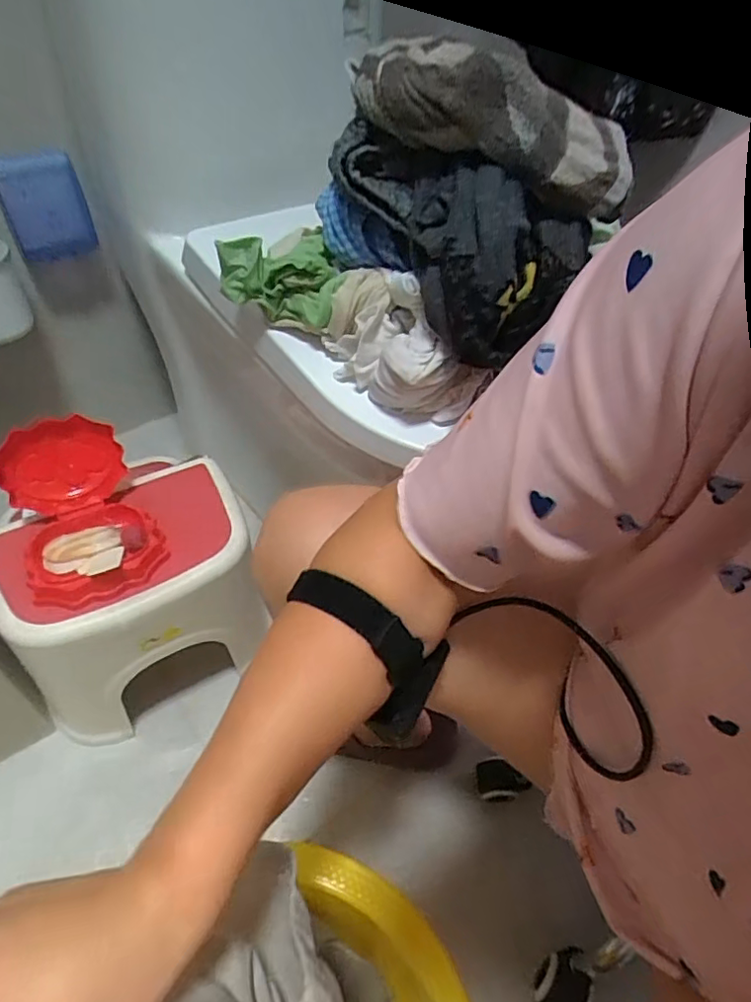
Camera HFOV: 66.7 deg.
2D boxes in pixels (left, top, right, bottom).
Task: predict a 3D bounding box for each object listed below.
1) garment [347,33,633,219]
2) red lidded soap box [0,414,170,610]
[{"bbox_3d":[0.079,-0.275,0.408,0.212,0.079,0.092,22,50,13],"label":"garment"},{"bbox_3d":[-0.309,0.010,0.590,0.132,0.089,0.176,-24,55,-25],"label":"red lidded soap box"}]

